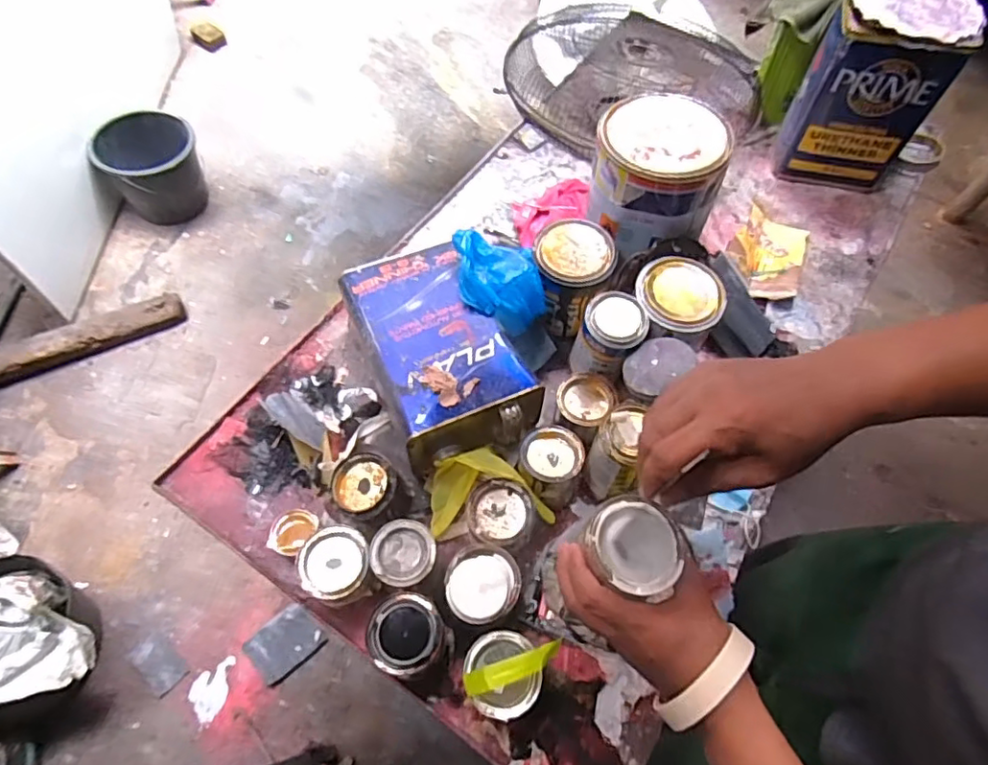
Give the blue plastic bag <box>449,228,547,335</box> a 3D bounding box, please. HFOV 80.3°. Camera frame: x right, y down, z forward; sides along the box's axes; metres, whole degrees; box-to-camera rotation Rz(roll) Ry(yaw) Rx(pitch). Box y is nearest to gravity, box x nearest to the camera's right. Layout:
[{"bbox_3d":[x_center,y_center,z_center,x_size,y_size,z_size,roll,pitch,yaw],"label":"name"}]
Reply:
[{"bbox_3d":[0.003,-0.119,0.686,0.123,0.058,0.087,19,65,6],"label":"blue plastic bag"}]

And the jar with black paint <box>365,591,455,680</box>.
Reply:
[{"bbox_3d":[-0.082,0.255,0.582,0.078,0.087,0.070,37,68,14],"label":"jar with black paint"}]

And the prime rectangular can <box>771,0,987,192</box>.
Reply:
[{"bbox_3d":[0.544,-0.430,0.871,0.170,0.258,0.128,9,64,1],"label":"prime rectangular can"}]

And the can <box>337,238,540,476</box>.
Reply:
[{"bbox_3d":[-0.063,-0.040,0.710,0.170,0.107,0.265,-21,67,-13],"label":"can"}]

